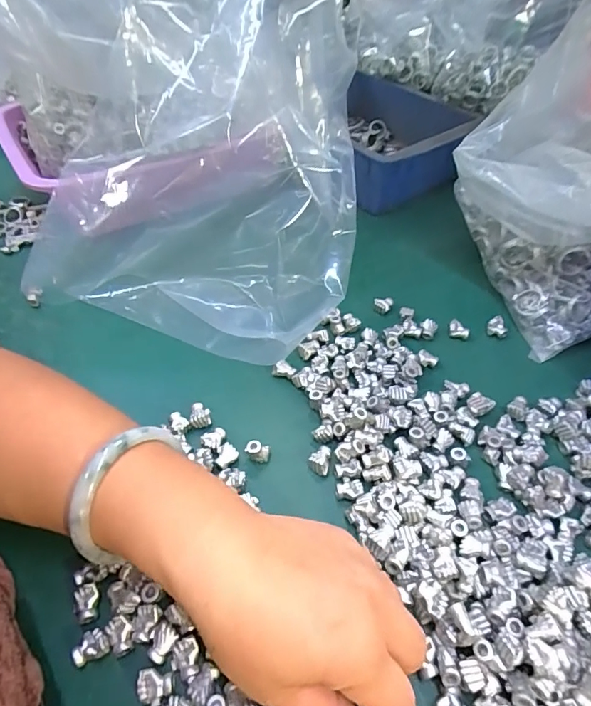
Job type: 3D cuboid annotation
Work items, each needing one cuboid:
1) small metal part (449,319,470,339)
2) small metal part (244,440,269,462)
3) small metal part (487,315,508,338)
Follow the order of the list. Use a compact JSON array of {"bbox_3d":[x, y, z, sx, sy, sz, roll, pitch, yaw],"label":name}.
[{"bbox_3d":[0.142,-0.021,0.390,0.017,0.009,0.012,18,51,15],"label":"small metal part"},{"bbox_3d":[-0.026,0.067,0.306,0.016,0.020,0.009,-6,49,-6],"label":"small metal part"},{"bbox_3d":[0.177,-0.023,0.392,0.016,0.009,0.018,26,53,21],"label":"small metal part"}]

